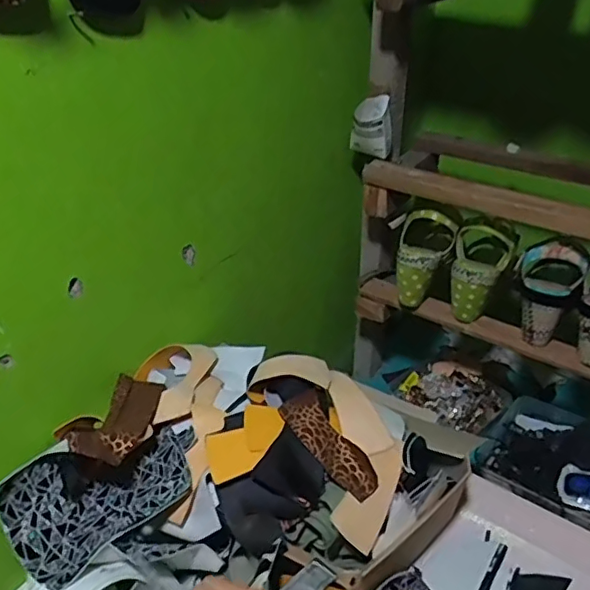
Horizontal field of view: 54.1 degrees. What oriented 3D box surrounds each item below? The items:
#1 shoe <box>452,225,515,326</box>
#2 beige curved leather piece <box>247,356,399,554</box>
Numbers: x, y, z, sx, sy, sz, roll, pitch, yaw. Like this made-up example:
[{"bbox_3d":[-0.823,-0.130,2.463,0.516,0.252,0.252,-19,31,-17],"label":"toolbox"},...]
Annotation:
[{"bbox_3d":[0.257,-0.030,0.809,0.078,0.124,0.080,12,35,17],"label":"shoe"},{"bbox_3d":[0.044,0.140,0.588,0.101,0.035,0.210,-14,58,-25],"label":"beige curved leather piece"}]

